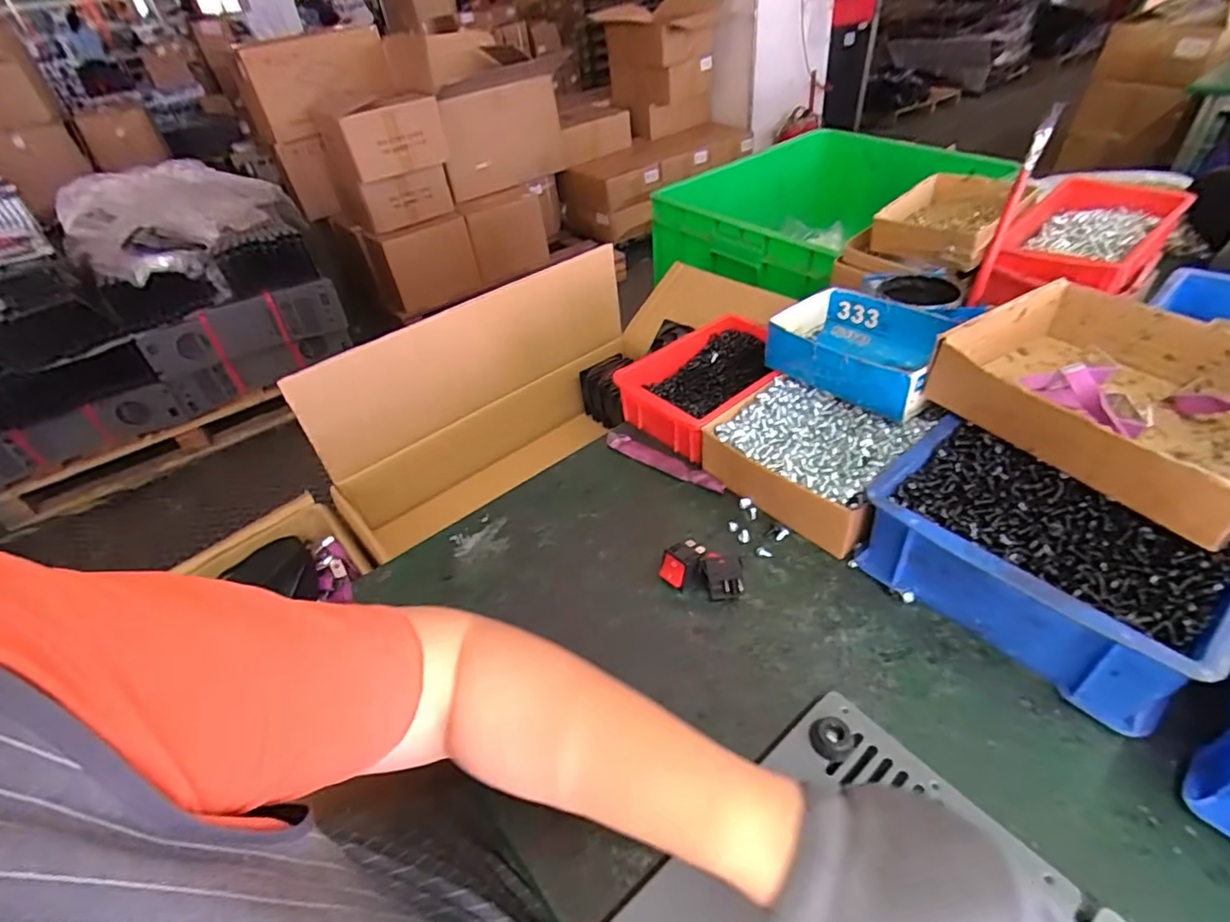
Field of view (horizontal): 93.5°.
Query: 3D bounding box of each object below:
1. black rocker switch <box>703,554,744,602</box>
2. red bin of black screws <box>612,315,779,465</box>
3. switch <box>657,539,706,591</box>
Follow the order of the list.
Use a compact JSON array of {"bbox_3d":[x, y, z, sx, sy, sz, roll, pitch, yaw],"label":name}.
[{"bbox_3d":[0.088,0.095,0.467,0.028,0.022,0.032,-6,41,1],"label":"black rocker switch"},{"bbox_3d":[0.112,-0.085,0.638,0.192,0.059,0.130,-31,47,-26],"label":"red bin of black screws"},{"bbox_3d":[0.055,0.084,0.478,0.021,0.031,0.038,28,52,33],"label":"switch"}]

